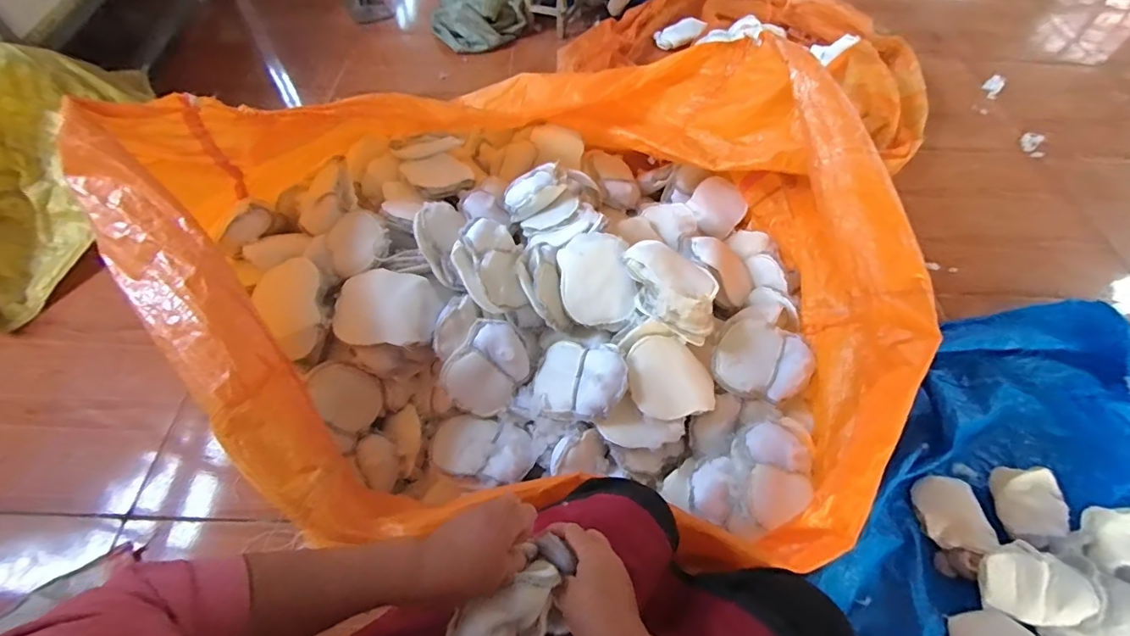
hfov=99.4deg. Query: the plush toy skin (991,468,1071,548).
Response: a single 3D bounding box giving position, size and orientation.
[{"bbox_3d":[0.912,0.372,0.942,0.102,0.068,0.152,9,57,3],"label":"plush toy skin"}]

